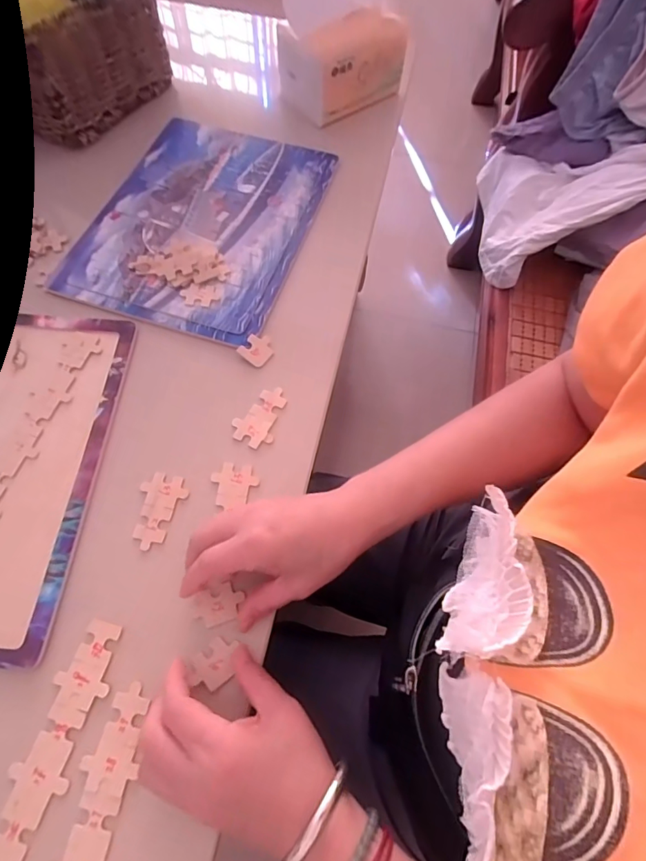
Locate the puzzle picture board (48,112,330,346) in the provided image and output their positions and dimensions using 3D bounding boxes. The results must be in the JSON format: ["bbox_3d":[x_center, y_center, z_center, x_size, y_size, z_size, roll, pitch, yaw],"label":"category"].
[{"bbox_3d":[-0.126,-0.229,0.491,0.210,0.013,0.278,18,66,5],"label":"puzzle picture board"}]

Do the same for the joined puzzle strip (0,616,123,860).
[{"bbox_3d":[-0.191,0.254,0.274,0.033,0.005,0.266,17,66,4],"label":"joined puzzle strip"}]

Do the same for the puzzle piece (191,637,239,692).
[{"bbox_3d":[-0.075,0.163,0.320,0.035,0.004,0.026,-40,74,-18],"label":"puzzle piece"}]

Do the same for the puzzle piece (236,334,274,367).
[{"bbox_3d":[-0.061,-0.076,0.429,0.029,0.004,0.030,38,75,2],"label":"puzzle piece"}]

